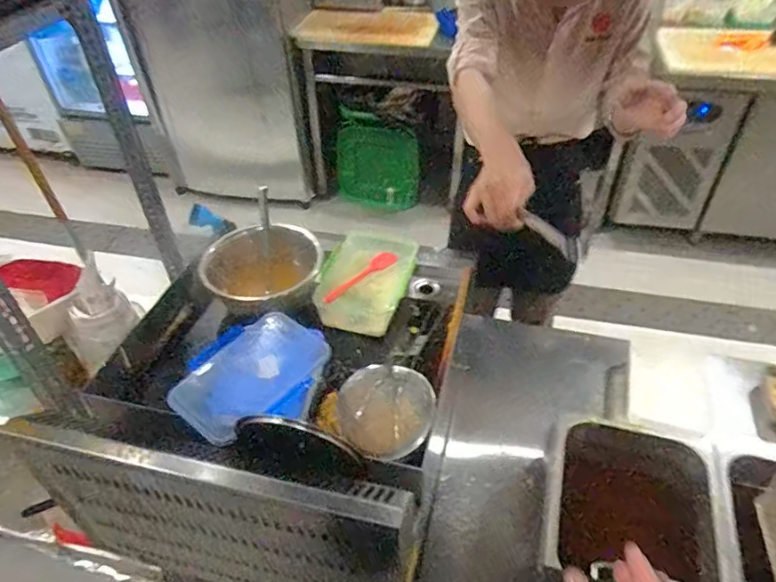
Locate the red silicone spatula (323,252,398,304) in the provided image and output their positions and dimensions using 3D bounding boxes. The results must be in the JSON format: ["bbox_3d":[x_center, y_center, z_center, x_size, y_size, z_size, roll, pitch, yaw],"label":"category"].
[{"bbox_3d":[-0.059,-0.029,1.152,0.176,0.016,0.031,-34,50,-9],"label":"red silicone spatula"}]

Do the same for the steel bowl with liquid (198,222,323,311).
[{"bbox_3d":[-0.266,-0.042,1.190,0.237,0.127,0.203,-10,43,-9],"label":"steel bowl with liquid"}]

